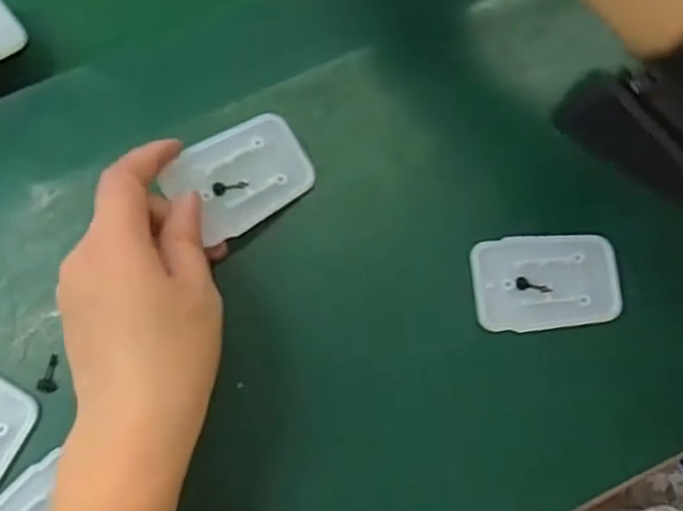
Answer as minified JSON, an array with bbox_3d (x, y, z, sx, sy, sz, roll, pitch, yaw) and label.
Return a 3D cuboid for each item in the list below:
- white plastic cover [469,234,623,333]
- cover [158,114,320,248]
[{"bbox_3d":[0.099,0.013,0.340,0.070,0.007,0.045,-6,78,-2],"label":"white plastic cover"},{"bbox_3d":[-0.048,-0.038,0.332,0.067,0.005,0.046,-33,95,-22],"label":"cover"}]

